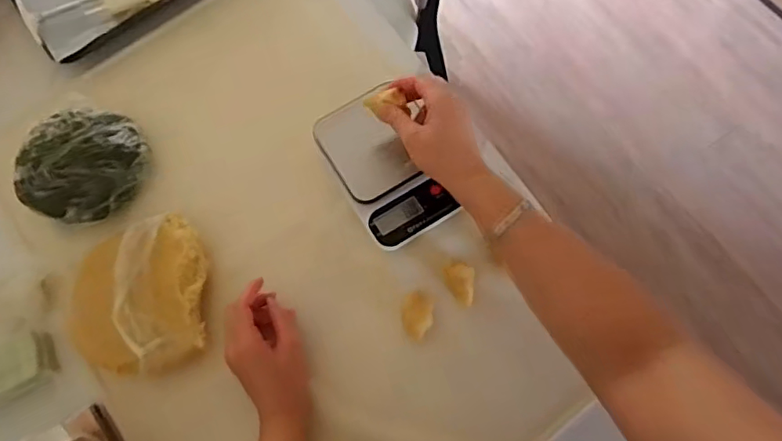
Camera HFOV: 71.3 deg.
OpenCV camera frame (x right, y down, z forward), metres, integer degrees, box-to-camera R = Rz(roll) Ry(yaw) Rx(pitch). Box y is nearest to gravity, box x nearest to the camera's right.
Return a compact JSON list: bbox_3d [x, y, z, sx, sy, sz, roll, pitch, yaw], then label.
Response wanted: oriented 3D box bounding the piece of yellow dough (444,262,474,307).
[{"bbox_3d":[0.078,0.067,0.581,0.028,0.020,0.044,-28,72,-7],"label":"piece of yellow dough"}]

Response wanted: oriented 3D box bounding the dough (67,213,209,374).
[{"bbox_3d":[-0.266,0.075,0.571,0.141,0.040,0.161,-6,71,1],"label":"dough"}]

